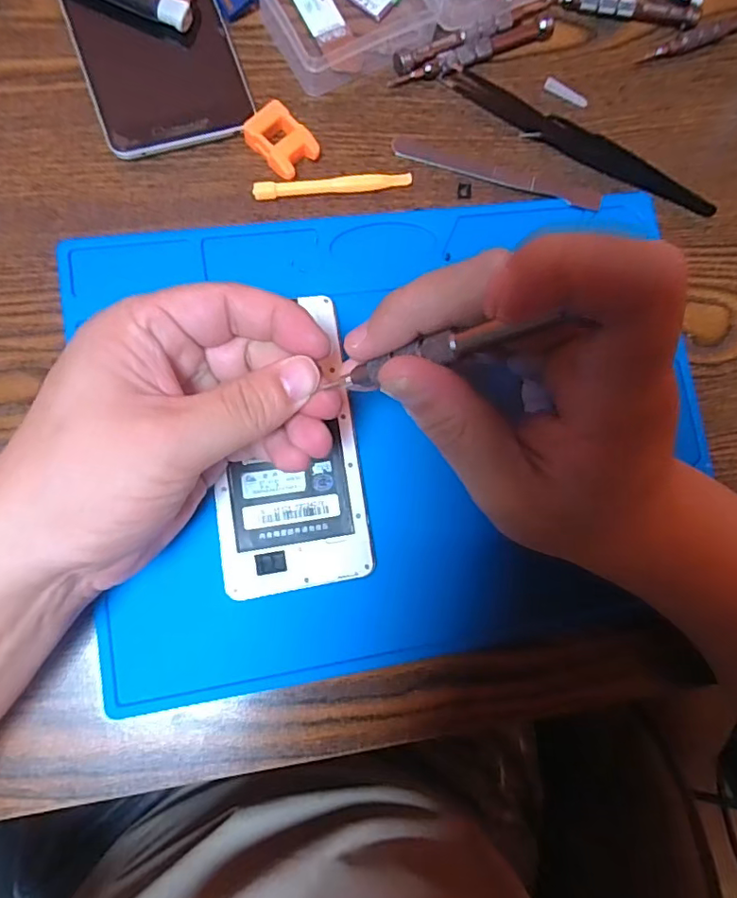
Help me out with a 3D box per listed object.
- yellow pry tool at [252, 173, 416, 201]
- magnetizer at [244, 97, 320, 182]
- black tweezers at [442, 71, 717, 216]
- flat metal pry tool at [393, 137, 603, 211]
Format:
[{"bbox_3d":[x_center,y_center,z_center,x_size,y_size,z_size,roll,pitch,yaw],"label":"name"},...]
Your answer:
[{"bbox_3d":[-0.019,-0.141,0.292,0.083,0.007,0.009,-9,85,-8],"label":"yellow pry tool"},{"bbox_3d":[-0.046,-0.162,0.289,0.035,0.011,0.027,45,80,-1],"label":"magnetizer"},{"bbox_3d":[0.122,-0.175,0.314,0.166,0.009,0.019,26,81,-4],"label":"black tweezers"},{"bbox_3d":[0.073,-0.154,0.308,0.119,0.004,0.011,15,80,-4],"label":"flat metal pry tool"}]

